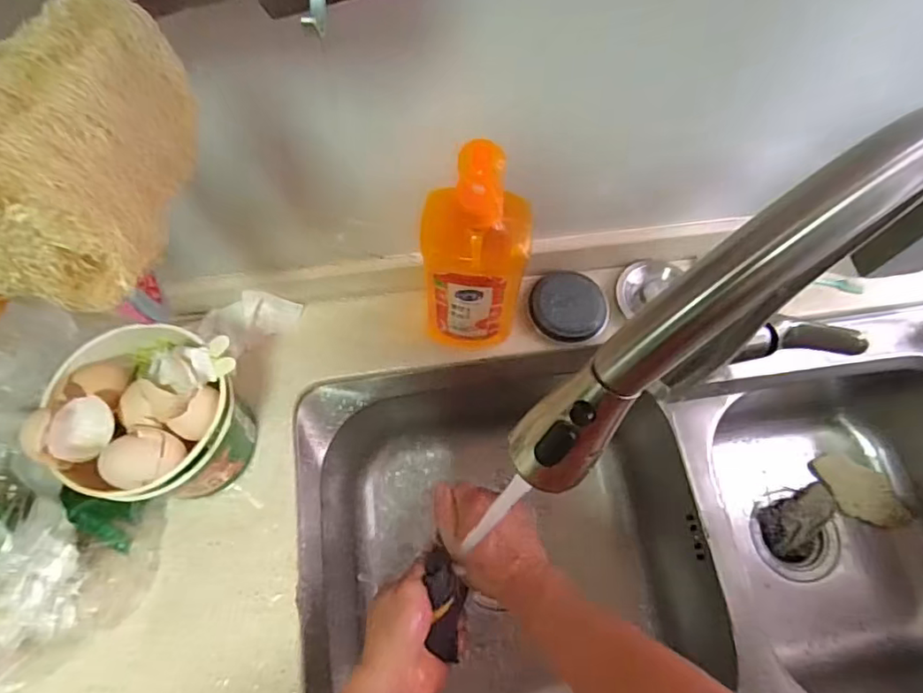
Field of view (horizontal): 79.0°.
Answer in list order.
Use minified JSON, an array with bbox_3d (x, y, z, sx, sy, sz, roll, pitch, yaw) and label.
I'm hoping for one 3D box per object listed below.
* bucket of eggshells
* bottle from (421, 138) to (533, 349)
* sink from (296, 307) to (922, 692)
[{"bbox_3d":[-0.251,0.063,0.467,0.136,0.152,0.124,0,68,-1],"label":"bucket of eggshells"},{"bbox_3d":[0.012,-0.070,0.475,0.085,0.244,0.061,-1,68,-1],"label":"bottle"},{"bbox_3d":[0.225,0.217,0.623,0.747,0.221,0.402,-7,69,-4],"label":"sink"}]

